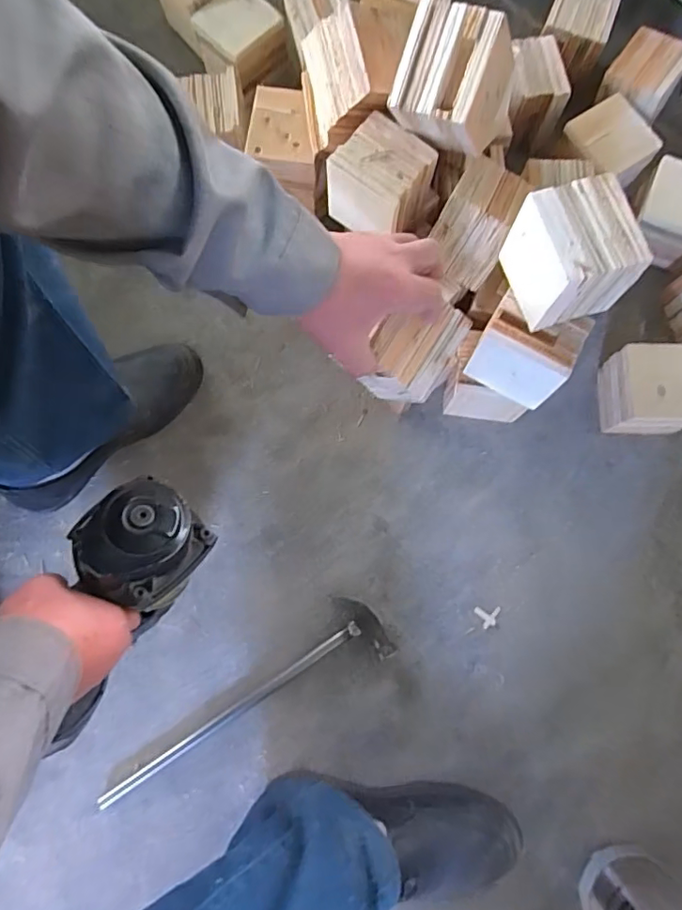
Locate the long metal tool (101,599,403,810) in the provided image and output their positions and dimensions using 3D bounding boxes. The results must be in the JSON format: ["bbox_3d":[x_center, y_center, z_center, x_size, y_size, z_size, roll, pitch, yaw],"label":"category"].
[{"bbox_3d":[-0.117,0.281,0.602,0.367,0.027,0.081,-28,80,-6],"label":"long metal tool"}]

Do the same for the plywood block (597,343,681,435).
[{"bbox_3d":[0.378,-0.079,0.645,0.103,0.088,0.095,1,78,0],"label":"plywood block"}]

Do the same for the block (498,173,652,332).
[{"bbox_3d":[0.216,-0.187,0.494,0.088,0.088,0.094,-16,79,-4],"label":"block"}]

